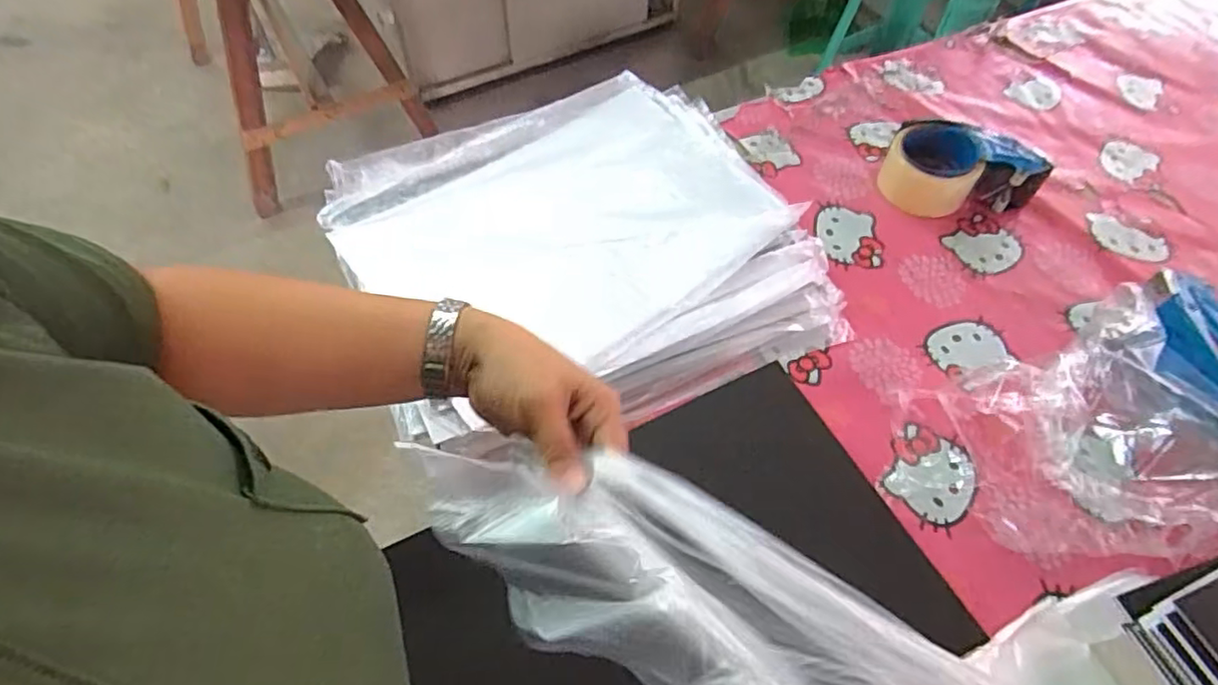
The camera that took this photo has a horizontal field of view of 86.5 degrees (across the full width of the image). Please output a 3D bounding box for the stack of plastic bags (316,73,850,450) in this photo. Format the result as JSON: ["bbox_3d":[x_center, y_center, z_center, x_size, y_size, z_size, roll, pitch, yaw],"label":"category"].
[{"bbox_3d":[-0.031,-0.094,0.639,0.425,0.064,0.368,-23,60,-15],"label":"stack of plastic bags"}]

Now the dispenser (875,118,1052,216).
[{"bbox_3d":[0.387,-0.189,0.711,0.163,0.065,0.087,13,58,7],"label":"dispenser"}]

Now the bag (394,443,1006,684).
[{"bbox_3d":[0.024,0.128,0.289,0.283,0.038,0.126,22,59,24],"label":"bag"}]

